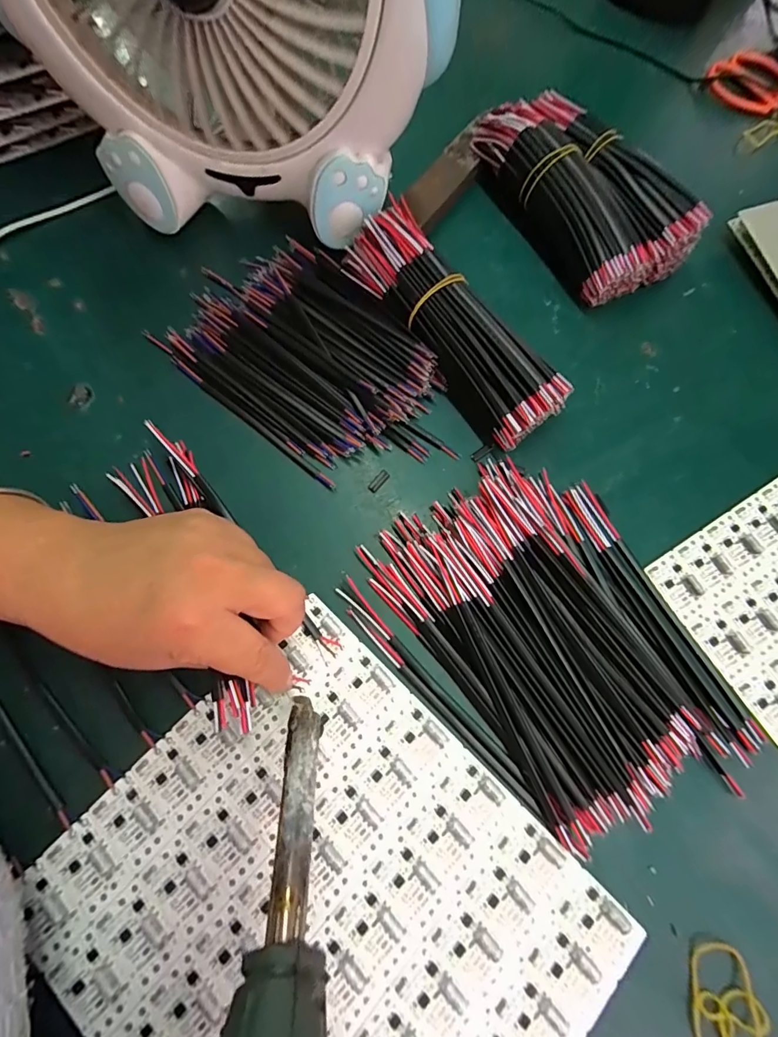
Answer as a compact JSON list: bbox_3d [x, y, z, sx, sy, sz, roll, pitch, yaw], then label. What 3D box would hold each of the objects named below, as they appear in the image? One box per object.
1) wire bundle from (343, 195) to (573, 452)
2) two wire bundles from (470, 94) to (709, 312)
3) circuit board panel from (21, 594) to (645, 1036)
[{"bbox_3d":[0.041,-0.128,0.300,0.058,0.044,0.180,-35,77,-12],"label":"wire bundle"},{"bbox_3d":[0.142,-0.247,0.342,0.099,0.050,0.170,-29,76,-10],"label":"two wire bundles"},{"bbox_3d":[-0.027,0.192,0.216,0.236,0.009,0.200,43,76,11],"label":"circuit board panel"}]

